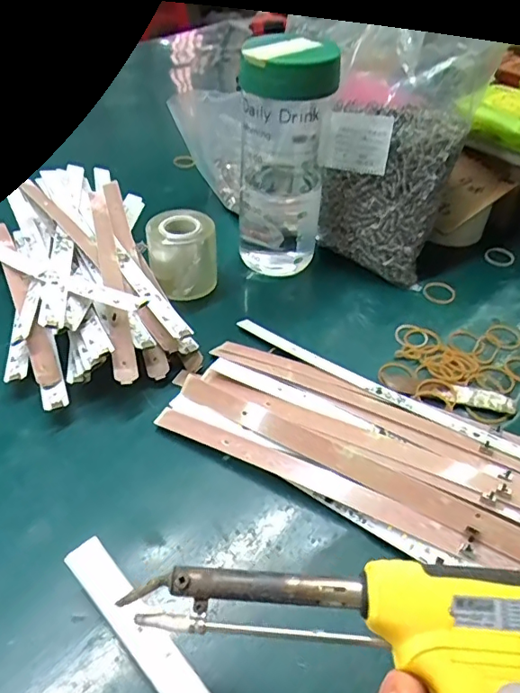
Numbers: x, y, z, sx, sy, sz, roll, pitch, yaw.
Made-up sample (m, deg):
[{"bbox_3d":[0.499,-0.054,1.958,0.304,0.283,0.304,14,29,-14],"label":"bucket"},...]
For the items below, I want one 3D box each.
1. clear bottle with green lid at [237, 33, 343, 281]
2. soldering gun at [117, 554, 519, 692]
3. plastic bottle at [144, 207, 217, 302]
[{"bbox_3d":[0.022,-0.169,0.500,0.080,0.213,0.083,3,43,3],"label":"clear bottle with green lid"},{"bbox_3d":[0.062,0.142,0.210,0.139,0.049,0.196,-26,49,-25],"label":"soldering gun"},{"bbox_3d":[-0.073,-0.080,0.505,0.062,0.077,0.062,-7,44,-8],"label":"plastic bottle"}]

